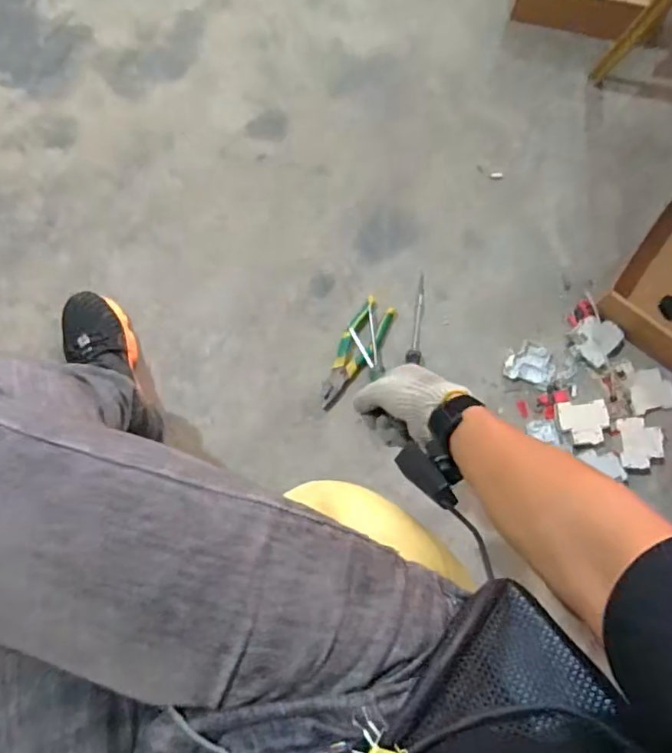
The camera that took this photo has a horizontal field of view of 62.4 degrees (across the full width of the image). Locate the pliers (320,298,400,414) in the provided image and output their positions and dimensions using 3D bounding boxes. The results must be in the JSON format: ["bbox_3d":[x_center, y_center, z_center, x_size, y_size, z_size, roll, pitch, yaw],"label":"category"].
[{"bbox_3d":[0.029,-0.040,0.906,0.062,0.027,0.198,33,81,6],"label":"pliers"}]

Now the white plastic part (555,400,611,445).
[{"bbox_3d":[0.396,0.072,0.886,0.075,0.037,0.070,-4,79,-1],"label":"white plastic part"}]

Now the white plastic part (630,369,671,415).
[{"bbox_3d":[0.515,0.023,0.906,0.068,0.009,0.069,-6,79,-1],"label":"white plastic part"}]

